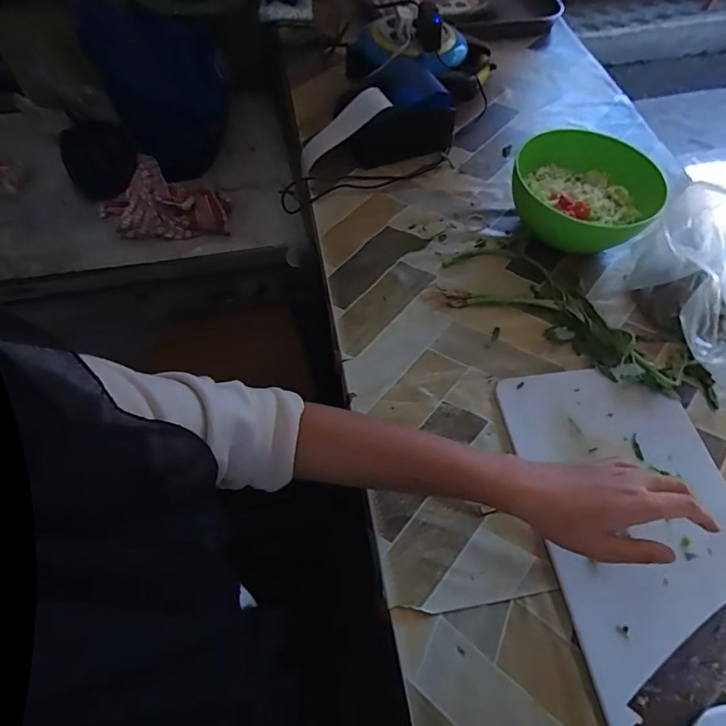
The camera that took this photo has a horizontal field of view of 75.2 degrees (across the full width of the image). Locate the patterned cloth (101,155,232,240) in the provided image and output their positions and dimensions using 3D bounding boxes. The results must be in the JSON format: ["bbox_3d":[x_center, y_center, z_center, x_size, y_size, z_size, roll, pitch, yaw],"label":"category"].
[{"bbox_3d":[-0.365,-0.291,0.878,0.229,0.053,0.156,21,60,8],"label":"patterned cloth"}]

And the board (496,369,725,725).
[{"bbox_3d":[0.271,0.149,0.450,0.199,0.013,0.322,-5,60,-7],"label":"board"}]

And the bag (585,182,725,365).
[{"bbox_3d":[0.363,-0.088,0.534,0.139,0.119,0.170,-39,68,-22],"label":"bag"}]

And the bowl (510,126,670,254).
[{"bbox_3d":[0.288,-0.221,0.629,0.177,0.090,0.163,1,59,-1],"label":"bowl"}]

